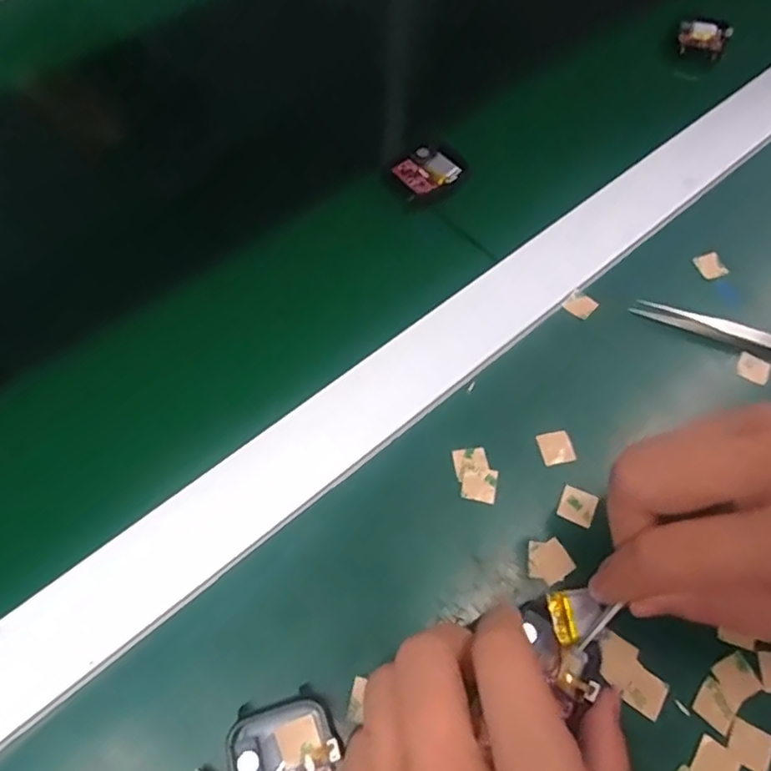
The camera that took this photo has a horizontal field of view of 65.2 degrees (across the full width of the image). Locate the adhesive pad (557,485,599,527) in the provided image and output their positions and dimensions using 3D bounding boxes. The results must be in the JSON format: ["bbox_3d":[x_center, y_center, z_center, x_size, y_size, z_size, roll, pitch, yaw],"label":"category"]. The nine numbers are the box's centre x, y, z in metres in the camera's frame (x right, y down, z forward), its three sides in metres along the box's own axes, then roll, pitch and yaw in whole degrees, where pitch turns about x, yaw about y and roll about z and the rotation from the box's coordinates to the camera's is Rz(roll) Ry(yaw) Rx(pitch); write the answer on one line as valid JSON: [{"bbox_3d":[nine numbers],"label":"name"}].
[{"bbox_3d":[0.086,0.053,0.269,0.015,0.004,0.015,25,64,11],"label":"adhesive pad"}]

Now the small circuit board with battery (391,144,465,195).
[{"bbox_3d":[0.025,-0.130,0.362,0.037,0.007,0.036,-32,68,-17],"label":"small circuit board with battery"}]

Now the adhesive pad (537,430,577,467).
[{"bbox_3d":[0.080,0.029,0.283,0.016,0.004,0.016,-13,64,-9],"label":"adhesive pad"}]

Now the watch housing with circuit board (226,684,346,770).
[{"bbox_3d":[-0.034,0.136,0.213,0.038,0.011,0.046,-15,64,-9],"label":"watch housing with circuit board"}]

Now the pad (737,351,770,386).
[{"bbox_3d":[0.191,-0.009,0.312,0.016,0.004,0.015,29,73,12],"label":"pad"}]

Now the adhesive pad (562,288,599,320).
[{"bbox_3d":[0.104,-0.043,0.322,0.015,0.004,0.014,41,81,12],"label":"adhesive pad"}]

